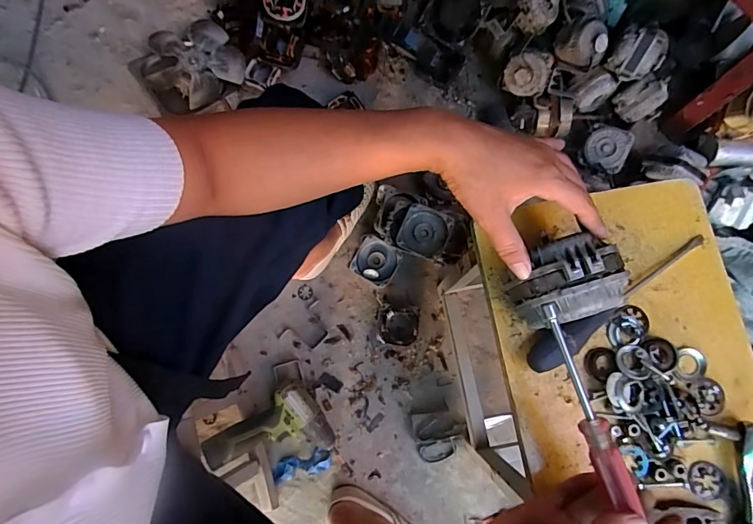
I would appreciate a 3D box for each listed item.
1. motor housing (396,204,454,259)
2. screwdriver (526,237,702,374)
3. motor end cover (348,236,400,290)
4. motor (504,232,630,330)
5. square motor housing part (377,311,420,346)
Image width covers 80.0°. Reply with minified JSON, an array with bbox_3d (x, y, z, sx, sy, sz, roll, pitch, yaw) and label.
[{"bbox_3d":[0.084,-0.053,0.785,0.082,0.026,0.082,21,79,3],"label":"motor housing"},{"bbox_3d":[0.231,0.033,0.424,0.218,0.029,0.031,-34,81,-8],"label":"screwdriver"},{"bbox_3d":[0.000,-0.002,0.874,0.084,0.024,0.079,33,80,5],"label":"motor end cover"},{"bbox_3d":[0.163,0.020,0.397,0.075,0.088,0.066,-16,78,-4],"label":"motor"},{"bbox_3d":[0.042,0.124,0.853,0.074,0.042,0.068,8,79,0],"label":"square motor housing part"}]

